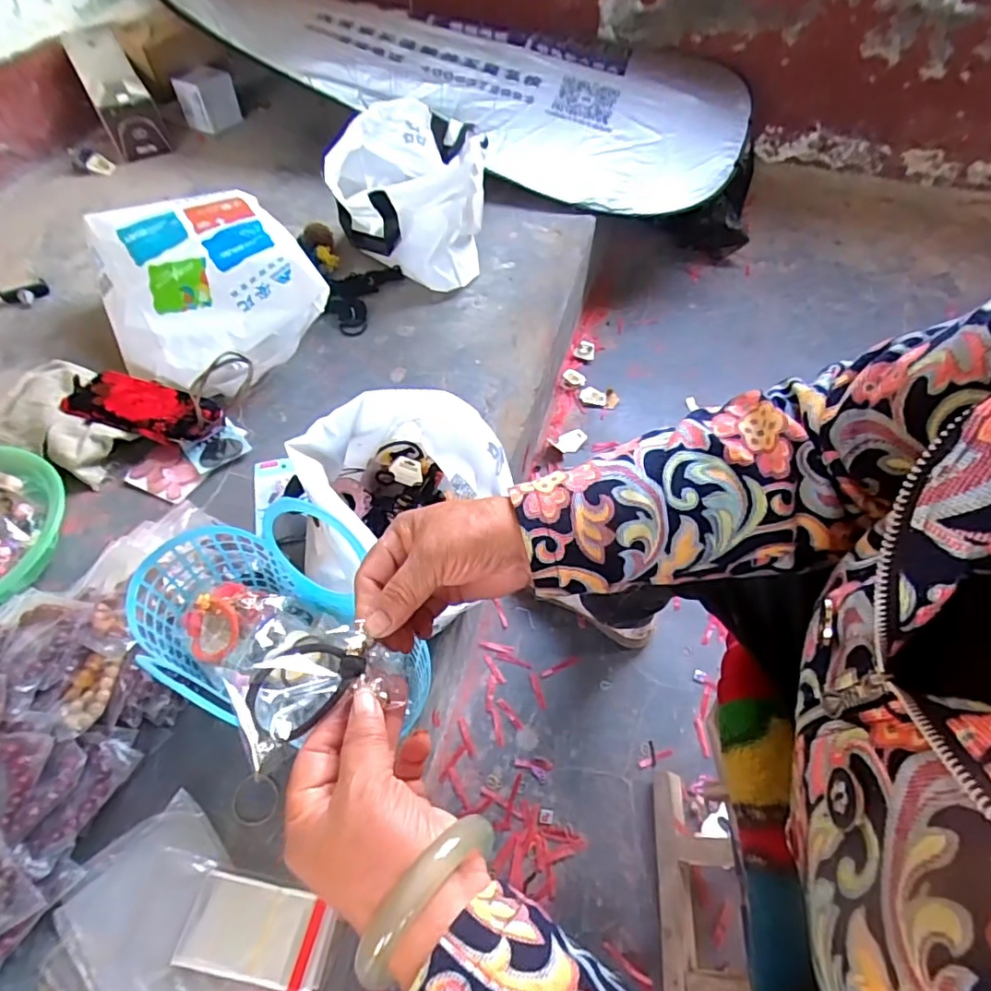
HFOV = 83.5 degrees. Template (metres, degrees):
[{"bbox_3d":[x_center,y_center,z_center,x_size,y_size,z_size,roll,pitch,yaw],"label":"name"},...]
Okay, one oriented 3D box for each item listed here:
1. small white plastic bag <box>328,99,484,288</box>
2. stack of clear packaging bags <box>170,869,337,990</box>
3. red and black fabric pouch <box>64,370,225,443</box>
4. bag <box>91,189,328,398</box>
[{"bbox_3d":[-0.152,-0.527,0.996,0.258,0.214,0.255,2,55,1],"label":"small white plastic bag"},{"bbox_3d":[-0.202,0.370,0.471,0.124,0.006,0.066,9,55,6],"label":"stack of clear packaging bags"},{"bbox_3d":[-0.487,-0.119,0.780,0.201,0.046,0.103,15,56,10],"label":"red and black fabric pouch"},{"bbox_3d":[-0.452,-0.322,0.861,0.279,0.113,0.345,-31,61,-20],"label":"bag"}]

